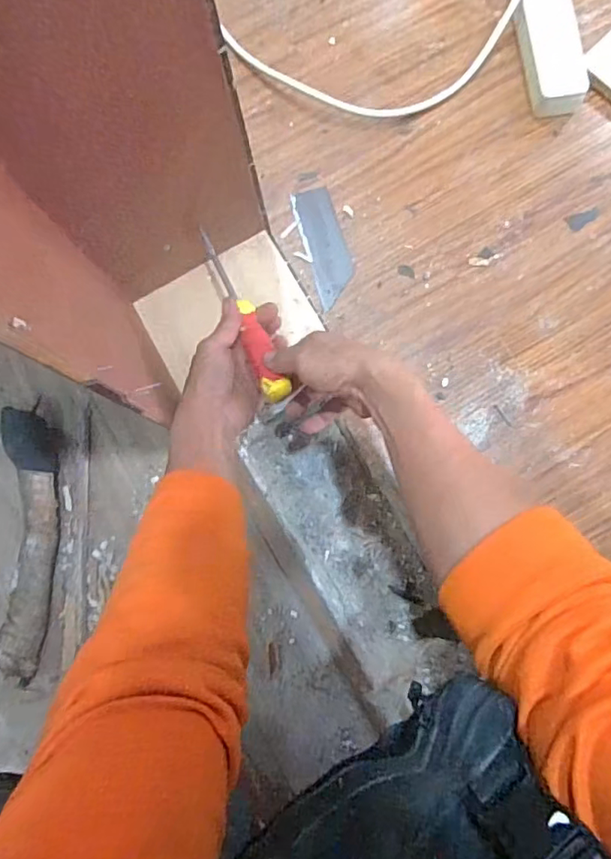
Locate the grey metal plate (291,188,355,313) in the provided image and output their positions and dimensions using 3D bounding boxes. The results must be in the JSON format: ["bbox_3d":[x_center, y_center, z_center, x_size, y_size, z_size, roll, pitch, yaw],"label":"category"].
[{"bbox_3d":[0.027,-0.233,0.688,0.050,0.004,0.158,-16,81,2],"label":"grey metal plate"}]

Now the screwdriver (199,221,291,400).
[{"bbox_3d":[-0.064,-0.120,0.553,0.025,0.024,0.204,-25,77,0],"label":"screwdriver"}]

